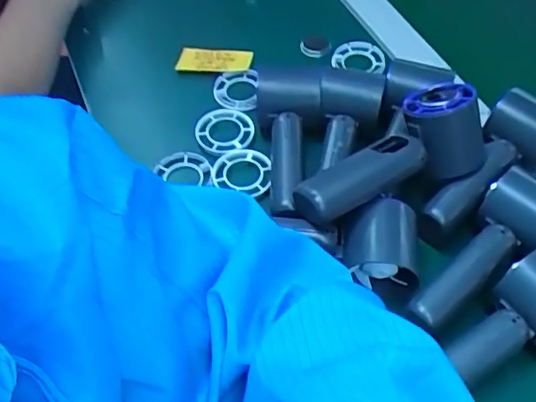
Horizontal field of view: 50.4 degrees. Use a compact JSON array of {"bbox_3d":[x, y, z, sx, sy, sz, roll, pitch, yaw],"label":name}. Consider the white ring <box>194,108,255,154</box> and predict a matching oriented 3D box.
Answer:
[{"bbox_3d":[-0.037,-0.060,0.492,0.050,0.010,0.049,-1,55,2],"label":"white ring"}]

